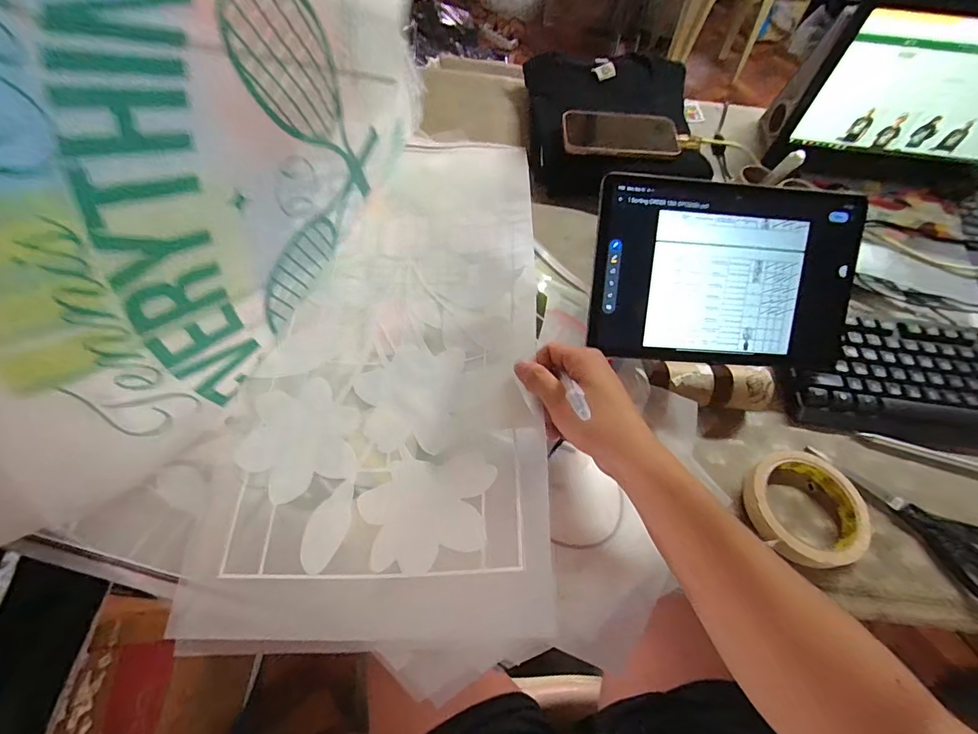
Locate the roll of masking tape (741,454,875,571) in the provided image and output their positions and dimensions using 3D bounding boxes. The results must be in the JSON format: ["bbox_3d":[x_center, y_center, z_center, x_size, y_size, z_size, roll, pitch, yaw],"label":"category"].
[{"bbox_3d":[0.275,0.122,0.387,0.095,0.022,0.094,2,59,-3],"label":"roll of masking tape"}]

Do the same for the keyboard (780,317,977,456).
[{"bbox_3d":[0.521,0.023,0.452,0.435,0.032,0.142,9,59,1],"label":"keyboard"}]

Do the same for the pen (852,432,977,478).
[{"bbox_3d":[0.424,0.086,0.429,0.127,0.007,0.014,16,60,6],"label":"pen"}]

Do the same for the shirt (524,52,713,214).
[{"bbox_3d":[0.172,-0.333,0.616,0.240,0.062,0.282,2,59,-3],"label":"shirt"}]

